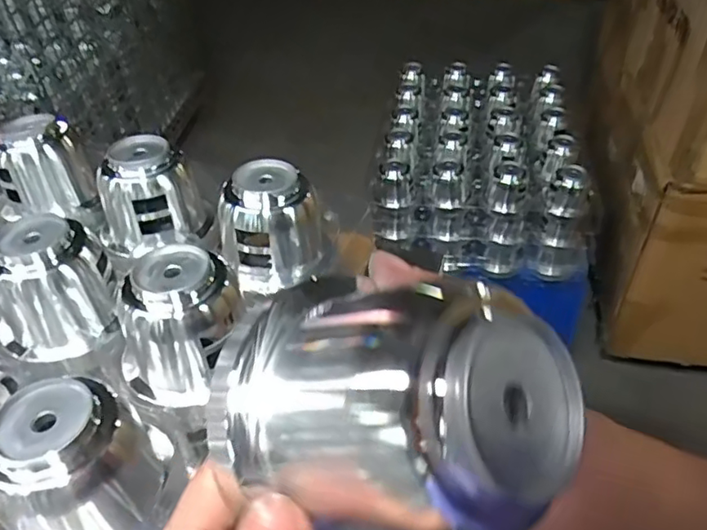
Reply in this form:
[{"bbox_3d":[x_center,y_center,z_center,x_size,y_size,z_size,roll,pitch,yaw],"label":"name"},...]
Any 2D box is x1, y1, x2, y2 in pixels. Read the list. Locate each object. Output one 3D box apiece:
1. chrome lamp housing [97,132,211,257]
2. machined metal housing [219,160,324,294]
[{"bbox_3d":[-0.163,-0.053,0.464,0.068,0.075,0.069,9,44,15],"label":"chrome lamp housing"},{"bbox_3d":[-0.058,-0.030,0.430,0.070,0.071,0.061,-8,43,-4],"label":"machined metal housing"}]

